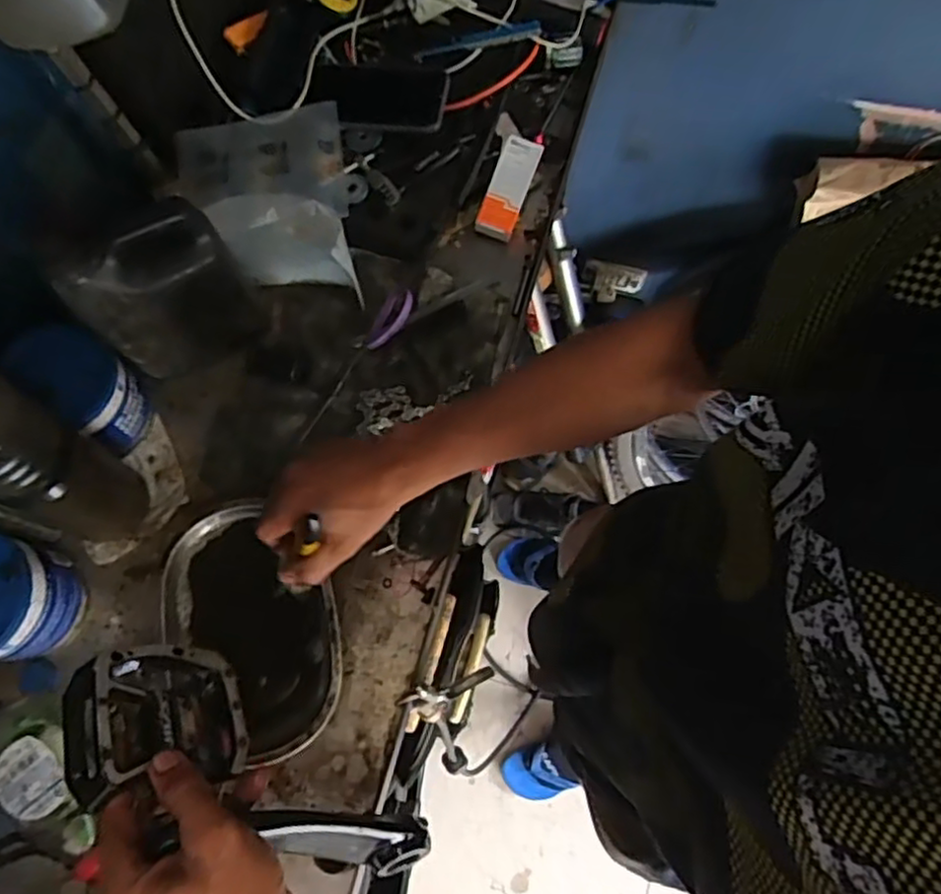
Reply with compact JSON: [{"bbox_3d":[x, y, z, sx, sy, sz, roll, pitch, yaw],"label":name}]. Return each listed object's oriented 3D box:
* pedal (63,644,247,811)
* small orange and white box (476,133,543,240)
[{"bbox_3d":[-0.200,0.171,0.425,0.097,0.028,0.091,11,37,-42],"label":"pedal"},{"bbox_3d":[0.042,-0.276,0.716,0.041,0.025,0.105,21,87,6],"label":"small orange and white box"}]

